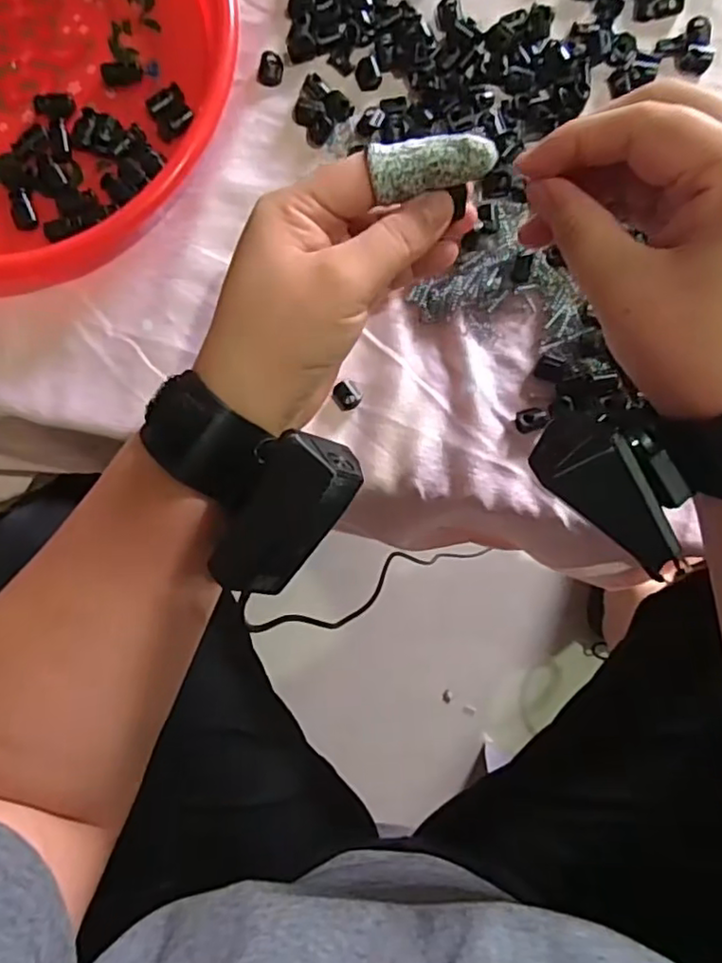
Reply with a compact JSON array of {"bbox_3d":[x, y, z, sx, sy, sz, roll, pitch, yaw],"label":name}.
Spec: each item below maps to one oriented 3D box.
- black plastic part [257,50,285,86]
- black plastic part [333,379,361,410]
[{"bbox_3d":[-0.049,-0.226,0.344,0.013,0.005,0.017,17,87,2],"label":"black plastic part"},{"bbox_3d":[-0.007,-0.046,0.337,0.015,0.004,0.015,-28,87,0],"label":"black plastic part"}]

